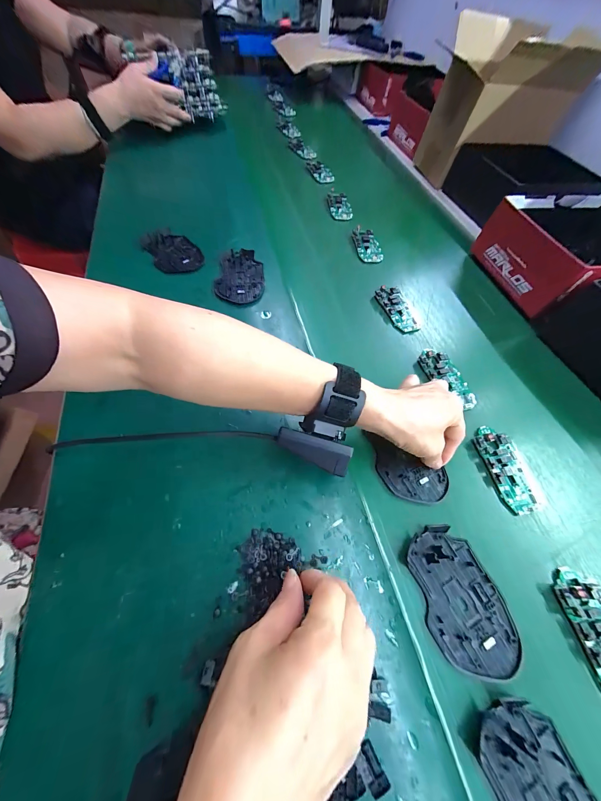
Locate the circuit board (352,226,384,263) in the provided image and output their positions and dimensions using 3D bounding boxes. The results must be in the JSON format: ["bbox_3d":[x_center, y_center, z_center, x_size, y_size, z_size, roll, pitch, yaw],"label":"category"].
[{"bbox_3d":[0.122,-0.281,0.493,0.043,0.014,0.078,-8,70,-6],"label":"circuit board"}]

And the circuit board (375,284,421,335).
[{"bbox_3d":[0.150,-0.140,0.420,0.040,0.015,0.088,-18,64,-13],"label":"circuit board"}]

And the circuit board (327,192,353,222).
[{"bbox_3d":[0.082,-0.395,0.553,0.046,0.016,0.080,-1,59,-2],"label":"circuit board"}]

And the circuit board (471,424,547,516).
[{"bbox_3d":[0.233,0.075,0.306,0.048,0.014,0.095,-12,62,-10],"label":"circuit board"}]

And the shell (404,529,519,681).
[{"bbox_3d":[0.142,0.174,0.243,0.072,0.009,0.111,-19,64,-14],"label":"shell"}]

